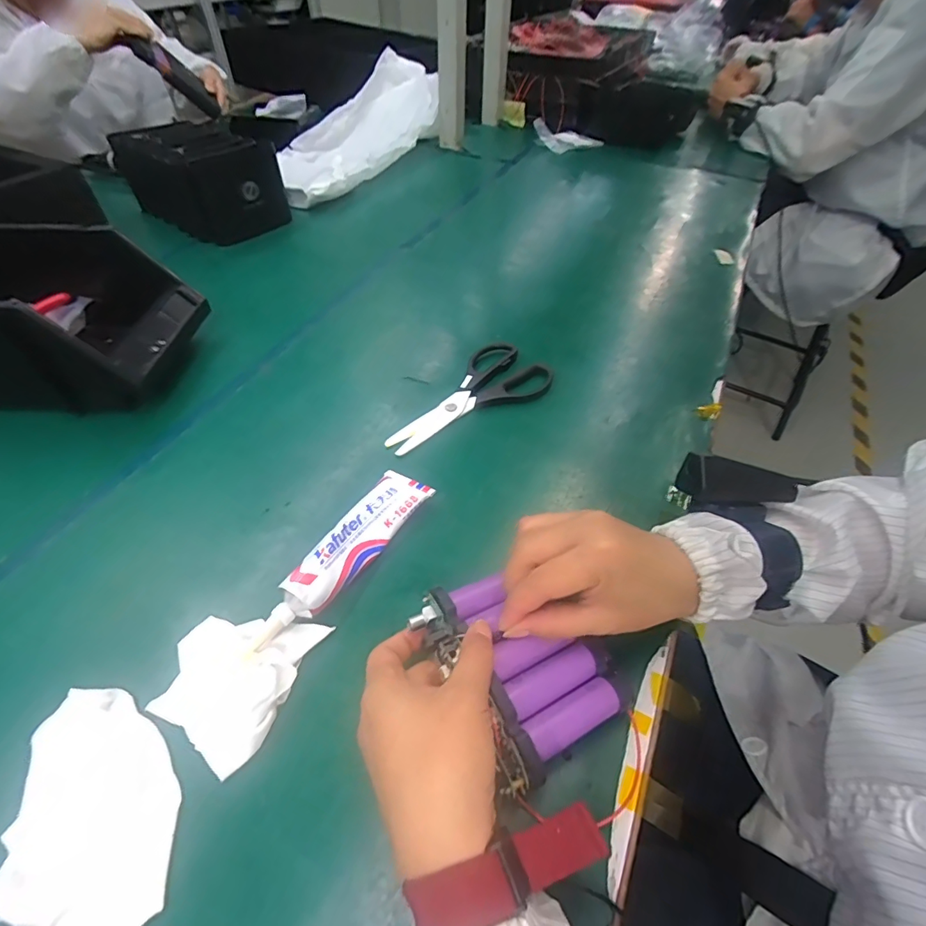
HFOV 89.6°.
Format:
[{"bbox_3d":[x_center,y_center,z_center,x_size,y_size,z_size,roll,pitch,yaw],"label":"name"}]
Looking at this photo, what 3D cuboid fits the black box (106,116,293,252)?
[{"bbox_3d":[-0.400,-0.430,0.709,0.234,0.106,0.139,32,56,23],"label":"black box"}]

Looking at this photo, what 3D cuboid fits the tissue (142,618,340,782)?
[{"bbox_3d":[-0.146,0.130,0.295,0.081,0.018,0.090,18,52,14],"label":"tissue"}]

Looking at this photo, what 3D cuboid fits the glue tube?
[{"bbox_3d":[-0.088,0.063,0.346,0.043,0.030,0.161,27,54,20],"label":"glue tube"}]

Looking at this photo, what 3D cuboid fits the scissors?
[{"bbox_3d":[-0.001,-0.074,0.477,0.187,0.015,0.091,-26,55,-21],"label":"scissors"}]

